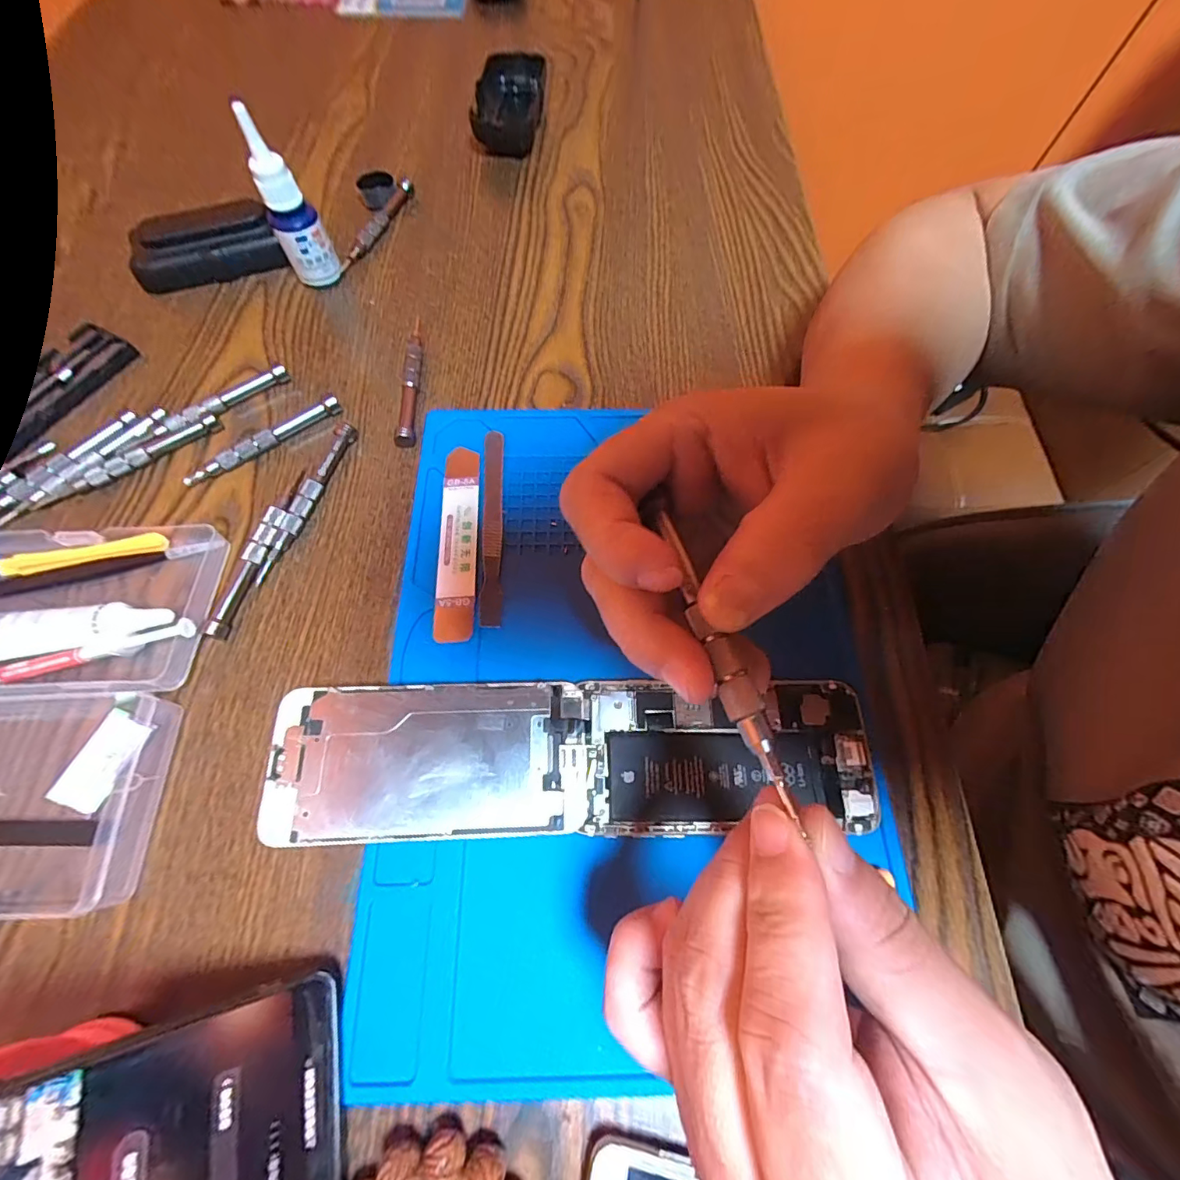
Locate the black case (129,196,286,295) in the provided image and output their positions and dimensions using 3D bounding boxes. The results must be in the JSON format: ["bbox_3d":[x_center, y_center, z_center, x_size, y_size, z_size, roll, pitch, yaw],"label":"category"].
[{"bbox_3d":[-0.263,-0.235,0.344,0.097,0.033,0.028,-11,67,-5],"label":"black case"}]

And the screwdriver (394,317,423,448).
[{"bbox_3d":[-0.113,-0.135,0.318,0.011,0.010,0.103,-2,67,-1],"label":"screwdriver"}]

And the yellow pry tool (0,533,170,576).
[{"bbox_3d":[-0.266,-0.017,0.266,0.080,0.008,0.012,-10,67,-5],"label":"yellow pry tool"}]

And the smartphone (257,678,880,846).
[{"bbox_3d":[-0.005,0.073,0.226,0.259,0.017,0.064,-1,67,-1],"label":"smartphone"}]

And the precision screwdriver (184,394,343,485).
[{"bbox_3d":[-0.190,-0.088,0.296,0.093,0.012,0.006,-38,72,-15],"label":"precision screwdriver"}]

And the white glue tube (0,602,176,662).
[{"bbox_3d":[-0.252,0.021,0.242,0.102,0.019,0.026,-2,67,-1],"label":"white glue tube"}]

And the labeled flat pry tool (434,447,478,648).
[{"bbox_3d":[-0.072,-0.028,0.273,0.020,0.004,0.115,-3,67,-1],"label":"labeled flat pry tool"}]

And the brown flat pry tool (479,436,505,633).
[{"bbox_3d":[-0.053,-0.038,0.276,0.011,0.004,0.120,-2,67,-1],"label":"brown flat pry tool"}]

